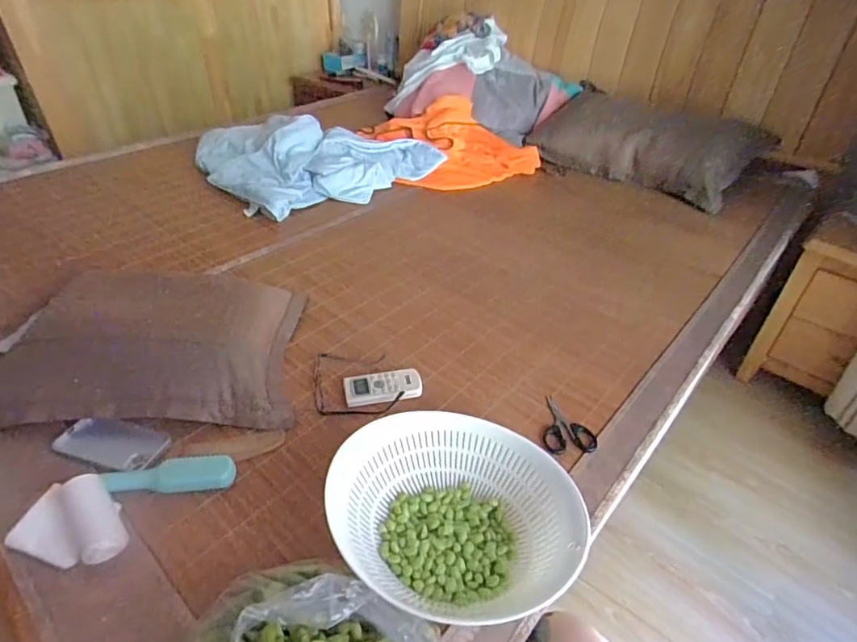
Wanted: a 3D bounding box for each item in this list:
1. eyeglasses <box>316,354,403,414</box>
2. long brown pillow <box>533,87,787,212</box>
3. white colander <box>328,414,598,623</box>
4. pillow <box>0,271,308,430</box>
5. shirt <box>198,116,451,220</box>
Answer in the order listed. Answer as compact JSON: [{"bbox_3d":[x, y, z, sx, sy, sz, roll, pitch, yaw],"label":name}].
[{"bbox_3d":[-0.119,0.099,0.830,0.141,0.032,0.137,-3,38,-6],"label":"eyeglasses"},{"bbox_3d":[0.655,-0.578,1.591,0.294,0.195,0.716,-26,45,-31],"label":"long brown pillow"},{"bbox_3d":[0.025,0.227,0.585,0.252,0.090,0.255,-15,41,-21],"label":"white colander"},{"bbox_3d":[-0.463,0.017,0.843,0.466,0.120,0.378,-3,38,-5],"label":"pillow"},{"bbox_3d":[-0.384,-0.568,1.615,0.656,0.137,0.663,-26,46,-31],"label":"shirt"}]

